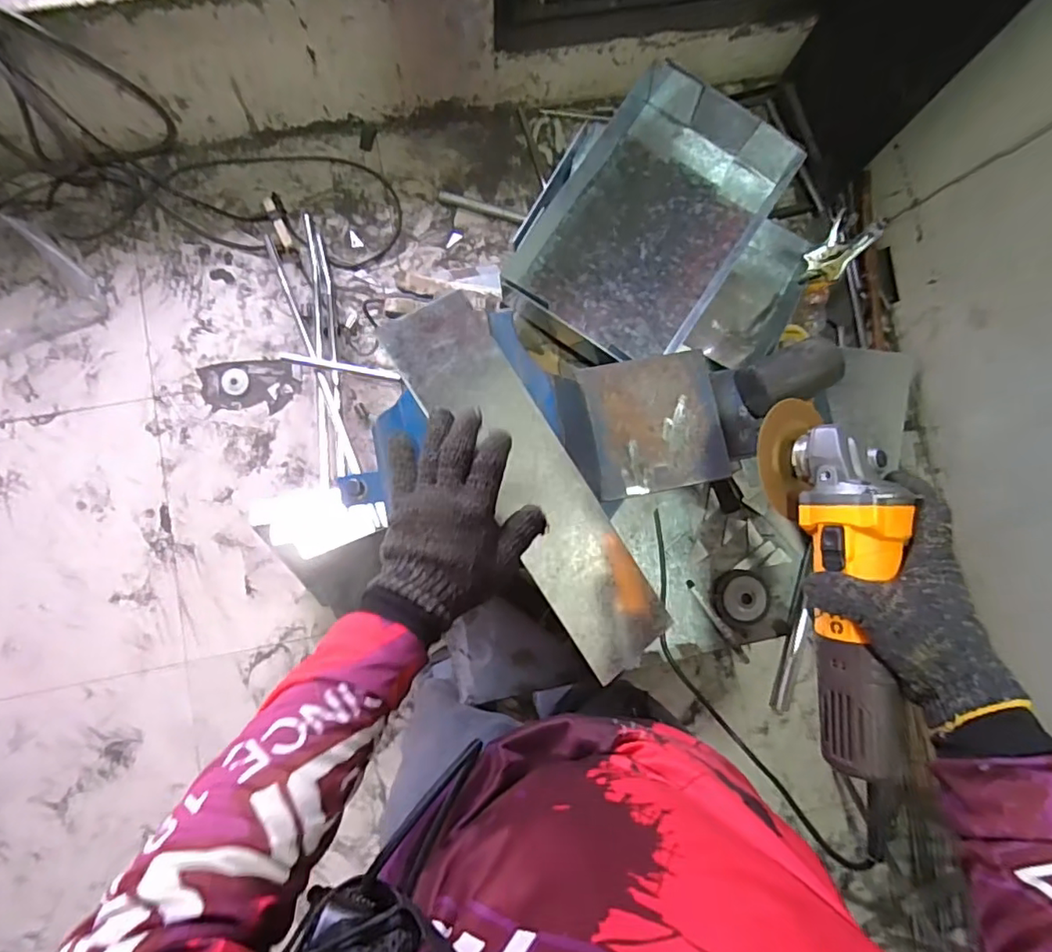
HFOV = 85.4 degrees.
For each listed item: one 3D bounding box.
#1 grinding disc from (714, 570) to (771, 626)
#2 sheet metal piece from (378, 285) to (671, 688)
[{"bbox_3d":[0.306,0.172,0.802,0.081,0.027,0.073,1,83,-4],"label":"grinding disc"},{"bbox_3d":[0.007,0.008,0.541,0.102,0.011,0.381,-33,93,-19],"label":"sheet metal piece"}]

